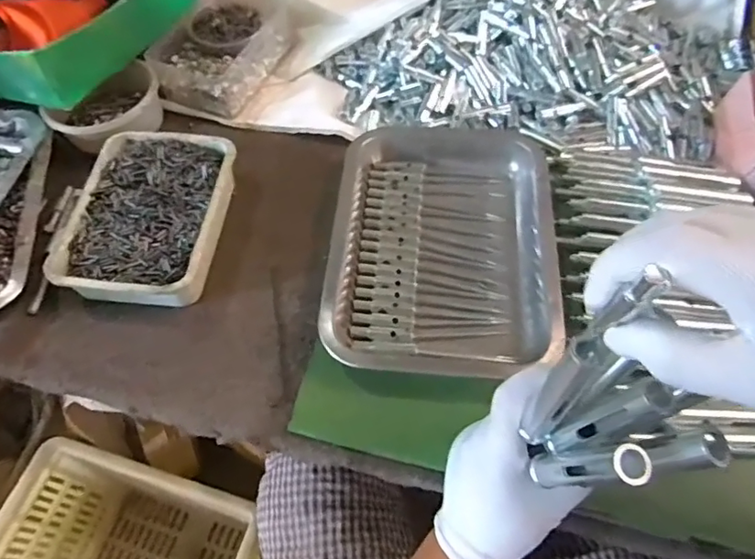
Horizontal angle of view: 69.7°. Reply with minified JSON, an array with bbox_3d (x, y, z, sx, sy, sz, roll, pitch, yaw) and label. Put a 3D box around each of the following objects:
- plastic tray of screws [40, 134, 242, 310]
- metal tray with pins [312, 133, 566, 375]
[{"bbox_3d":[-0.207,-0.059,0.496,0.128,0.035,0.179,6,59,3],"label":"plastic tray of screws"},{"bbox_3d":[0.059,-0.039,0.490,0.195,0.035,0.274,5,59,2],"label":"metal tray with pins"}]

